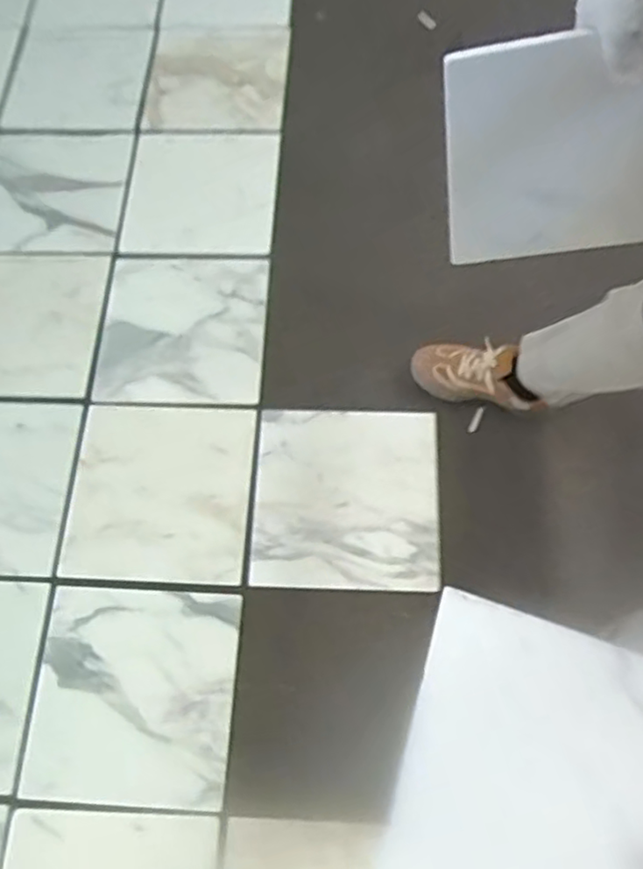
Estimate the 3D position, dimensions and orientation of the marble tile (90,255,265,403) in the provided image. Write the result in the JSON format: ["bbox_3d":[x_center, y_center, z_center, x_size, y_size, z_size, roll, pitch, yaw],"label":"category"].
[{"bbox_3d":[-0.256,-0.208,1.209,0.291,0.015,0.321,4,65,-9],"label":"marble tile"}]

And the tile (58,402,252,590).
[{"bbox_3d":[-0.272,0.091,1.086,0.291,0.016,0.308,4,68,-4],"label":"tile"}]

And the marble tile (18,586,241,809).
[{"bbox_3d":[-0.280,0.385,0.966,0.293,0.014,0.295,3,67,-2],"label":"marble tile"}]

